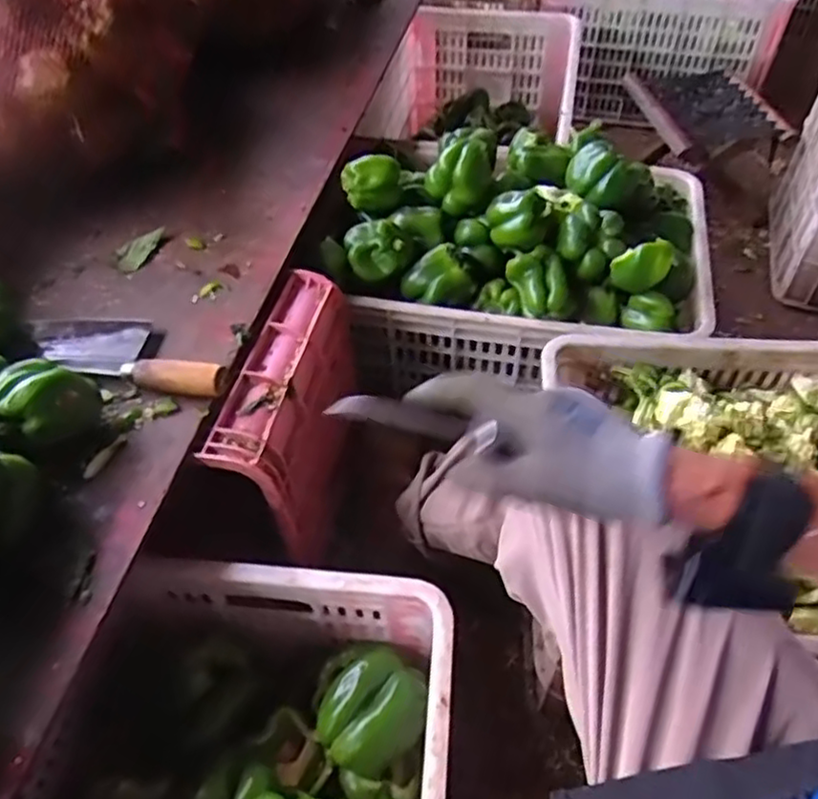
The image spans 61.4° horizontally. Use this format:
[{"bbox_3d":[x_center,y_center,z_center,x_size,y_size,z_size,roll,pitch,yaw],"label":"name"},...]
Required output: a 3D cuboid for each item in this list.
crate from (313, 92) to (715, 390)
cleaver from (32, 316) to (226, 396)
[{"bbox_3d":[0.152,-0.215,0.934,0.473,0.242,0.368,12,51,11],"label":"crate"},{"bbox_3d":[-0.284,-0.056,0.692,0.237,0.035,0.080,15,52,14],"label":"cleaver"}]

